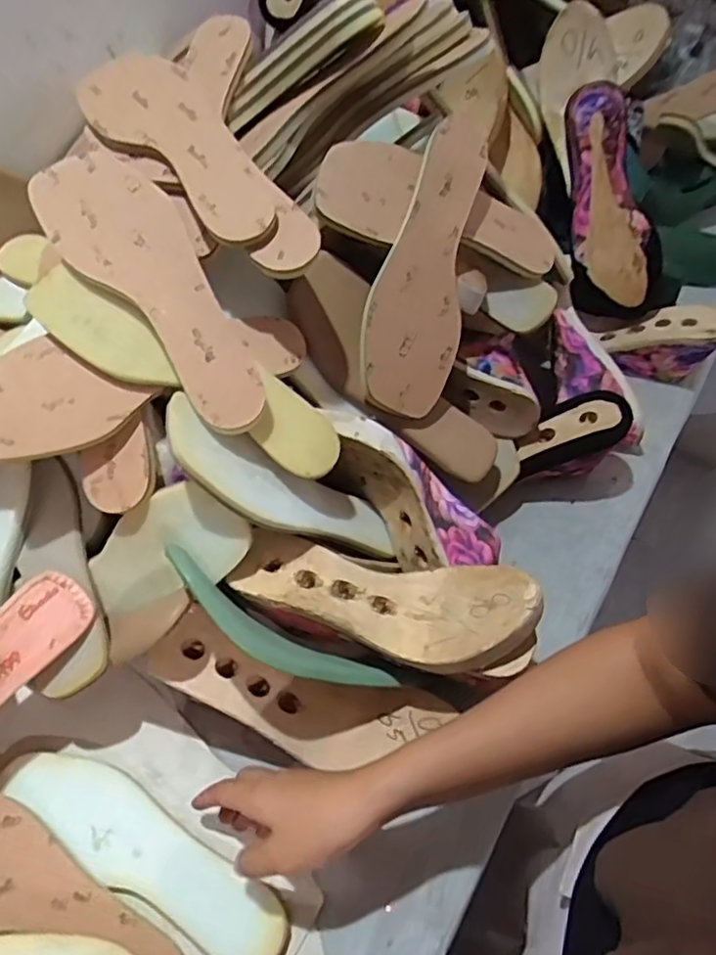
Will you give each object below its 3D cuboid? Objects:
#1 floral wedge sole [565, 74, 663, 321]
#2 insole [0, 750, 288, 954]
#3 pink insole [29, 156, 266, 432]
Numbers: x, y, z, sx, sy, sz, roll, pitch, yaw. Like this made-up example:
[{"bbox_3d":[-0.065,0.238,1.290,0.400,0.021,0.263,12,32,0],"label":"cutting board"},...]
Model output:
[{"bbox_3d":[0.271,-0.294,0.697,0.085,0.240,0.073,-20,18,-15],"label":"floral wedge sole"},{"bbox_3d":[-0.158,0.268,0.467,0.237,0.020,0.055,28,60,16],"label":"insole"},{"bbox_3d":[-0.145,-0.139,0.471,0.081,0.022,0.235,-35,85,-22],"label":"pink insole"}]

